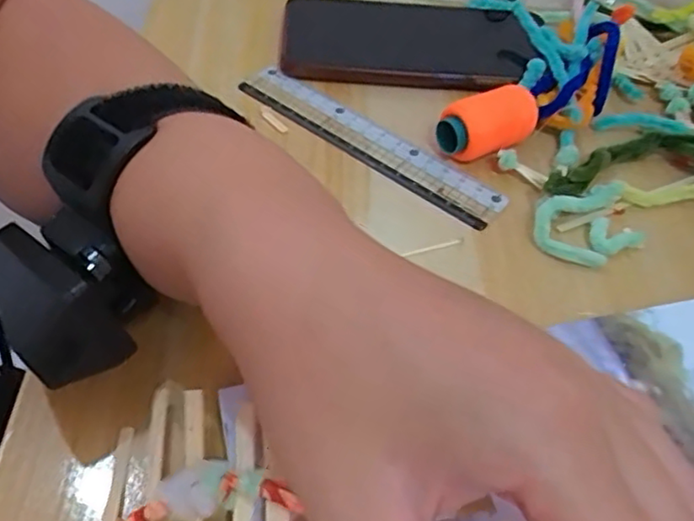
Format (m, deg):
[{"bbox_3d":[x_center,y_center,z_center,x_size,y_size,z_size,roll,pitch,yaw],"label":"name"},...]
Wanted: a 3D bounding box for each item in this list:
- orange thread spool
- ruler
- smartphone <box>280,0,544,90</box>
[{"bbox_3d":[0.073,-0.068,0.328,0.052,0.027,0.029,-30,57,-26],"label":"orange thread spool"},{"bbox_3d":[0.010,-0.064,0.335,0.159,0.005,0.029,34,58,21],"label":"ruler"},{"bbox_3d":[0.037,-0.135,0.392,0.151,0.015,0.089,3,49,-2],"label":"smartphone"}]

